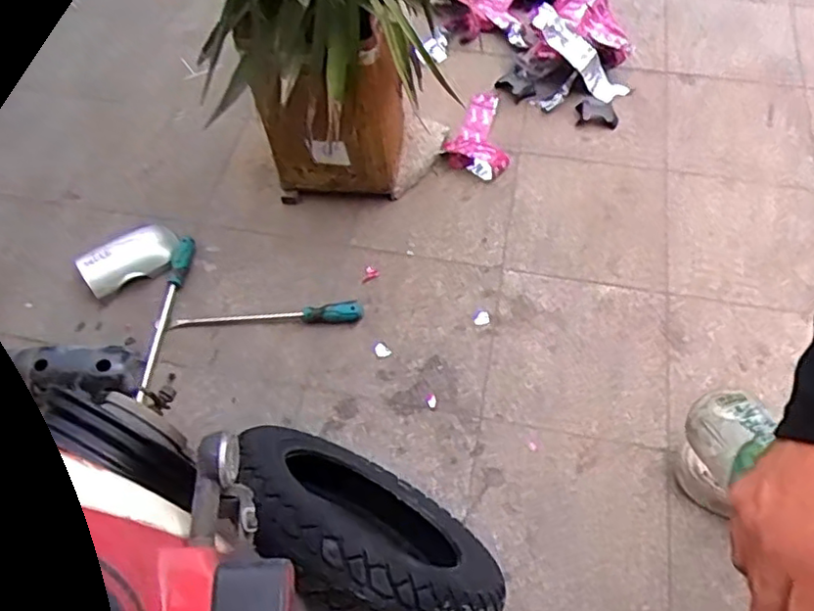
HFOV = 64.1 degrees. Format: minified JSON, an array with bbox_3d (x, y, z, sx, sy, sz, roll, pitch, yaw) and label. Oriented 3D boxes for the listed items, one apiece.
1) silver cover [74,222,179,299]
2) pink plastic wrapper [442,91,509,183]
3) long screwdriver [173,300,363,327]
[{"bbox_3d":[-0.513,-0.092,1.199,0.172,0.040,0.102,-28,61,-13],"label":"silver cover"},{"bbox_3d":[0.143,-0.370,1.394,0.125,0.037,0.243,-3,61,1],"label":"pink plastic wrapper"},{"bbox_3d":[-0.245,0.016,1.149,0.324,0.033,0.030,-2,61,1],"label":"long screwdriver"}]

